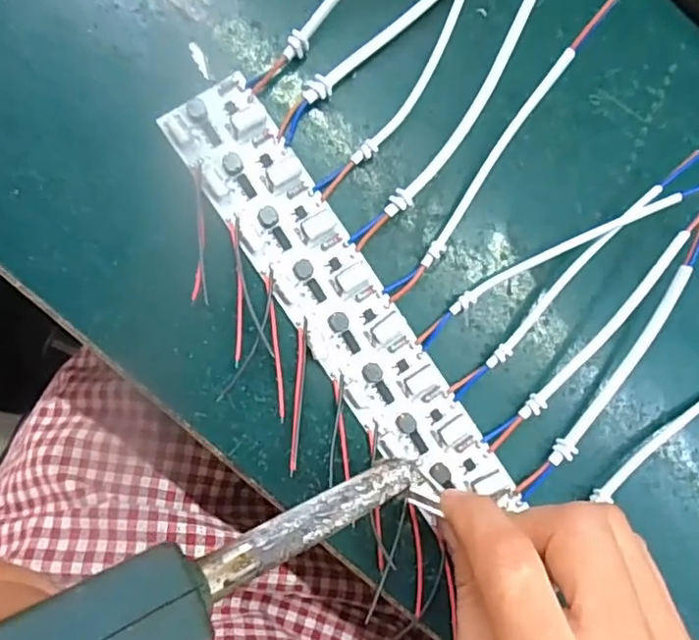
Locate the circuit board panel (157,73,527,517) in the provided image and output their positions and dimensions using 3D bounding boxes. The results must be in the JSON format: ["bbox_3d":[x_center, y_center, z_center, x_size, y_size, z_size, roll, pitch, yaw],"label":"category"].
[{"bbox_3d":[-0.003,-0.005,0.234,0.037,0.007,0.192,-35,94,-7],"label":"circuit board panel"}]

